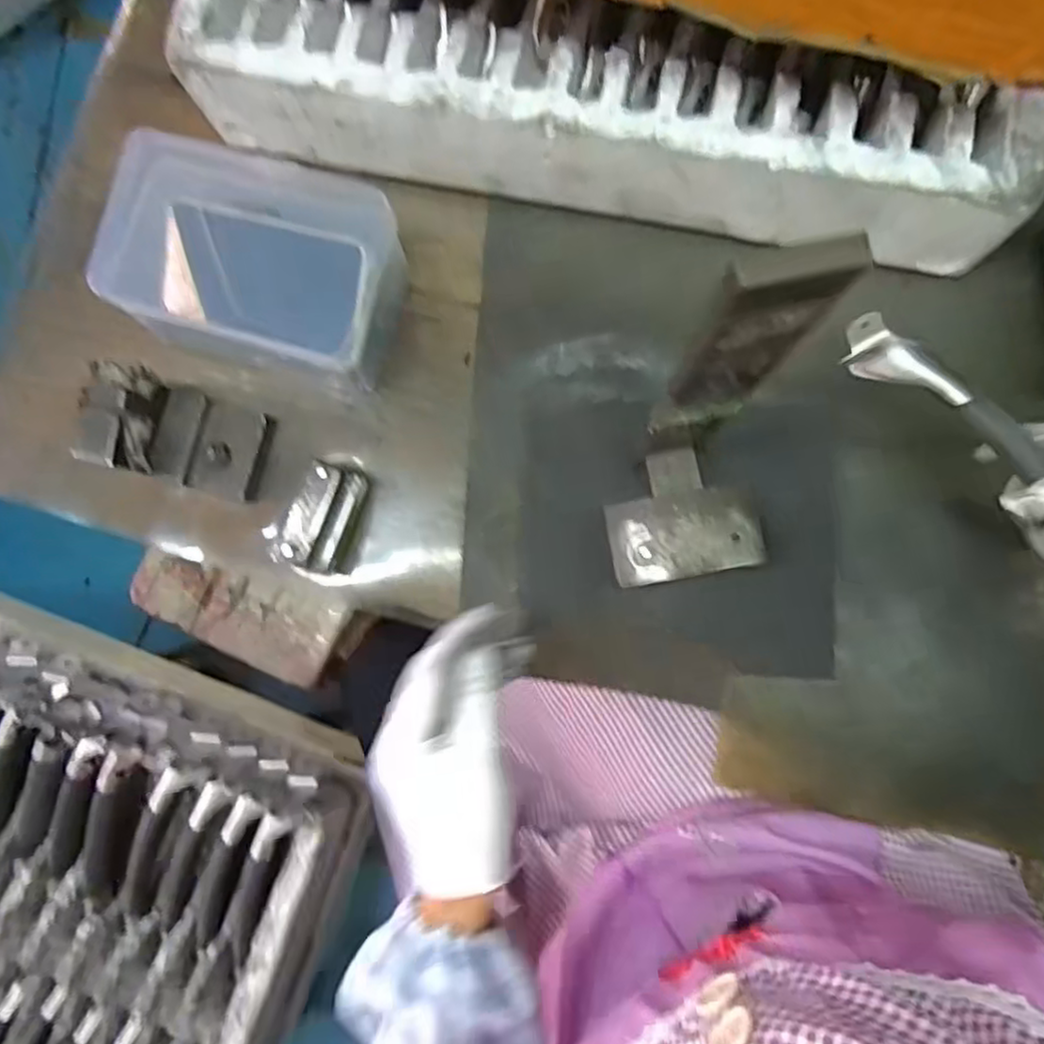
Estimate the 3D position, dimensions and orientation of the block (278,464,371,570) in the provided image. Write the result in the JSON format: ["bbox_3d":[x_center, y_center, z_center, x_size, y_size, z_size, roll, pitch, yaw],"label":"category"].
[{"bbox_3d":[-0.128,-0.003,0.469,0.034,0.059,0.068,22,85,6],"label":"block"}]

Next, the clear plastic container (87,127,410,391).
[{"bbox_3d":[-0.177,-0.172,0.473,0.181,0.085,0.115,15,84,5],"label":"clear plastic container"}]

